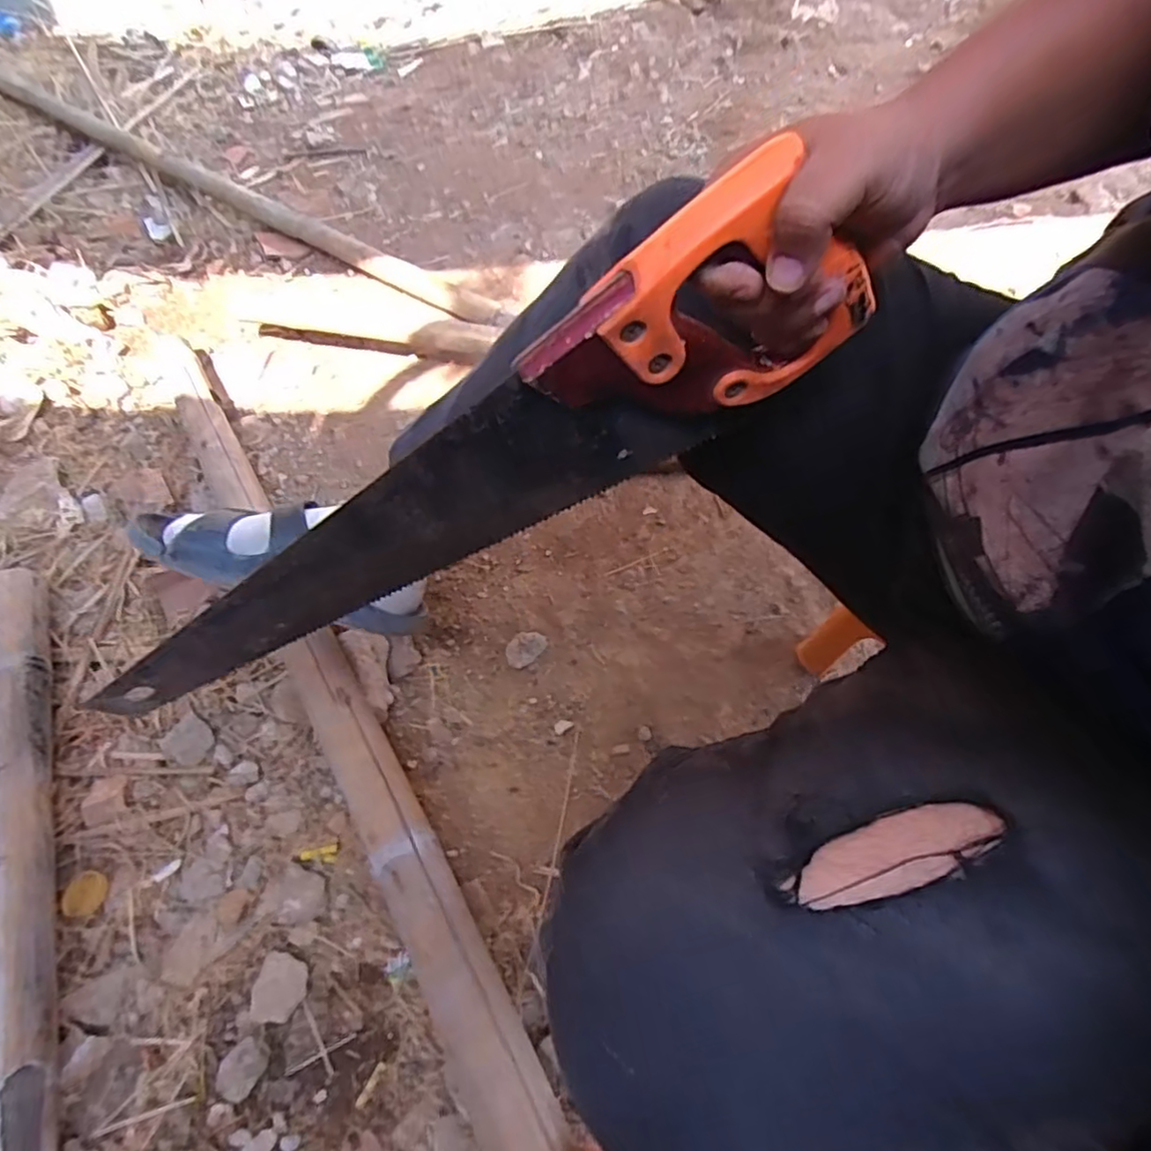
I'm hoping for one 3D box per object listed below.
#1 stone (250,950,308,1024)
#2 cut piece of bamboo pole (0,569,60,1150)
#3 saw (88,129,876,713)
[{"bbox_3d":[-0.270,0.374,0.590,0.047,0.018,0.053,6,60,9],"label":"stone"},{"bbox_3d":[-0.504,0.264,0.581,0.063,0.045,0.696,-24,60,-9],"label":"cut piece of bamboo pole"},{"bbox_3d":[-0.078,-0.038,0.374,0.481,0.120,0.025,-30,56,16],"label":"saw"}]

